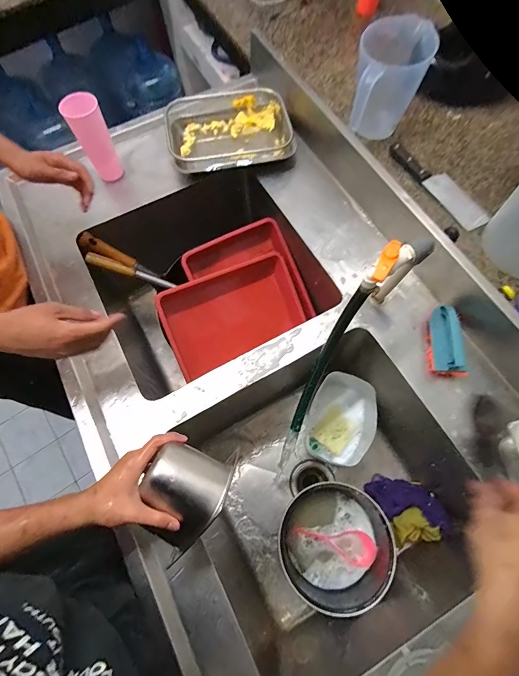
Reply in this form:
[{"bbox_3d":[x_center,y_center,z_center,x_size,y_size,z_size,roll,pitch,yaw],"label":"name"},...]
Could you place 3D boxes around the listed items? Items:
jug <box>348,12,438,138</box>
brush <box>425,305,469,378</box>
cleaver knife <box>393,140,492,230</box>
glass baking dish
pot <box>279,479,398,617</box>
[{"bbox_3d":[0.278,-0.552,0.754,0.136,0.181,0.221,14,70,7],"label":"jug"},{"bbox_3d":[0.349,0.005,0.644,0.052,0.063,0.132,4,69,4],"label":"brush"},{"bbox_3d":[0.401,-0.349,0.763,0.063,0.021,0.266,-33,71,-10],"label":"cleaver knife"},{"bbox_3d":[-0.075,-0.516,0.835,0.288,0.050,0.227,-11,69,-2],"label":"glass baking dish"},{"bbox_3d":[0.169,0.454,0.761,0.212,0.123,0.235,-5,69,0],"label":"pot"}]

